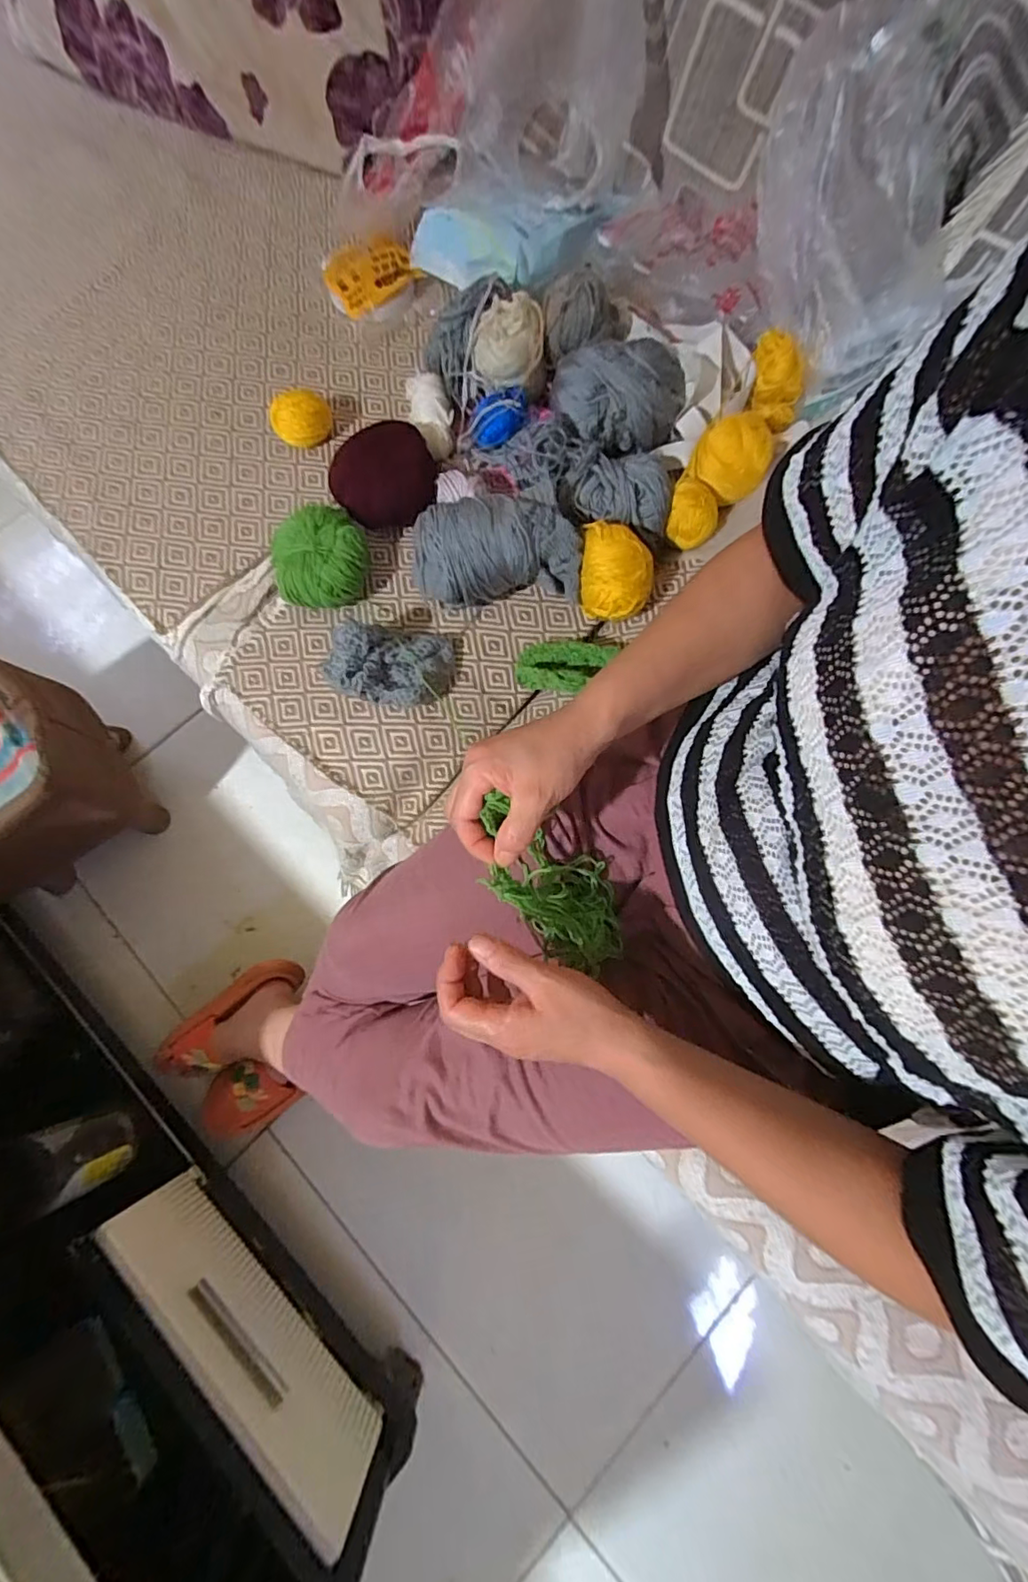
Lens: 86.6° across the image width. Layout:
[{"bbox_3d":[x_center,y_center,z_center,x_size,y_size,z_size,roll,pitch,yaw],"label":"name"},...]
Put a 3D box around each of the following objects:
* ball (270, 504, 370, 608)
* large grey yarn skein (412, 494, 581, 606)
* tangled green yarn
[{"bbox_3d":[-0.189,-0.228,0.538,0.087,0.050,0.089,0,75,1],"label":"ball"},{"bbox_3d":[-0.017,-0.233,0.530,0.159,0.068,0.078,-6,75,-1],"label":"large grey yarn skein"},{"bbox_3d":[0.026,0.067,0.372,0.118,0.089,0.073,27,77,8],"label":"tangled green yarn"}]

